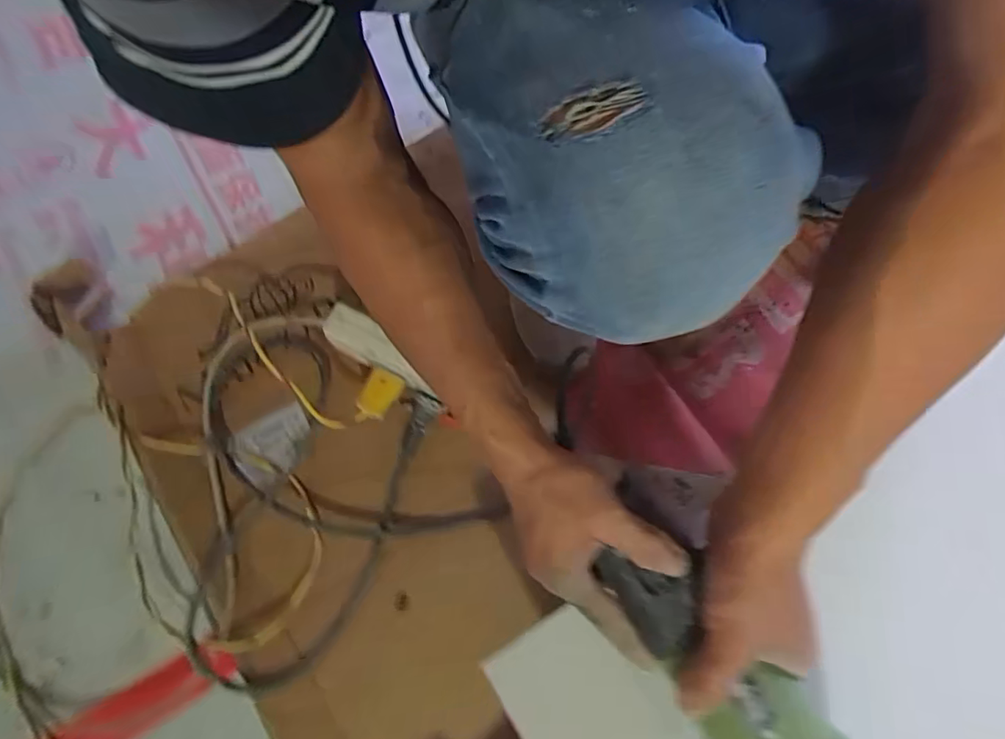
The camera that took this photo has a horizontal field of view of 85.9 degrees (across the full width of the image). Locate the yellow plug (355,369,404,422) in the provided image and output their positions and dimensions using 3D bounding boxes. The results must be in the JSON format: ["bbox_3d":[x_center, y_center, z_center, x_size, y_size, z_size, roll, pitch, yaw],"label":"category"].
[{"bbox_3d":[-0.116,0.026,0.506,0.031,0.022,0.050,22,76,7],"label":"yellow plug"}]

